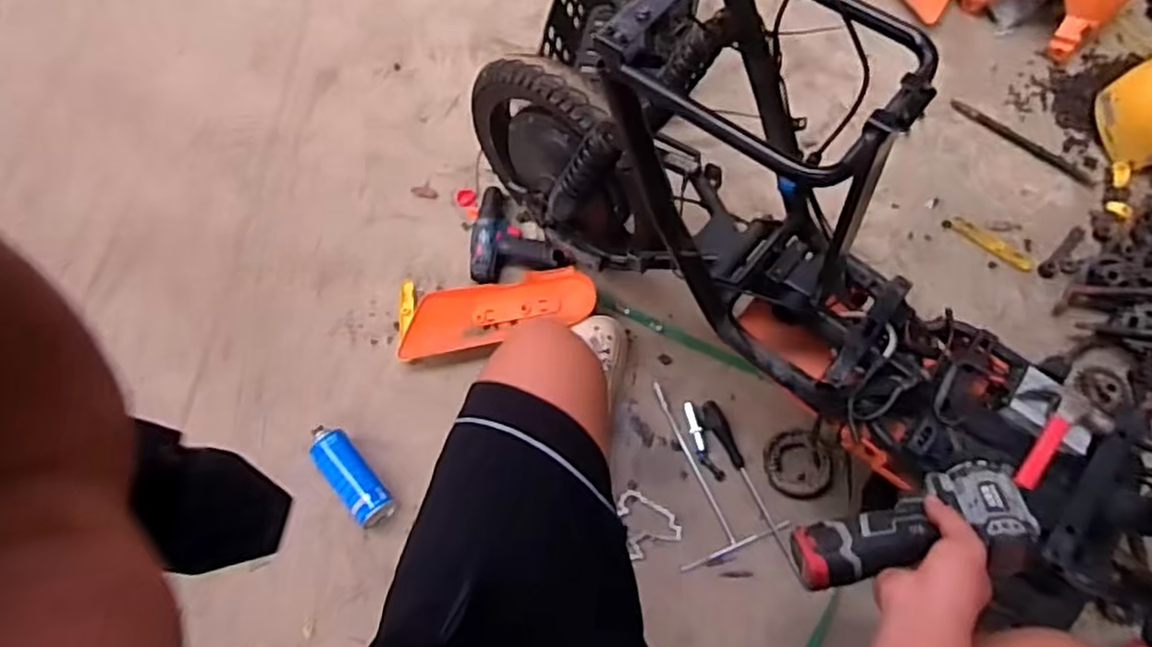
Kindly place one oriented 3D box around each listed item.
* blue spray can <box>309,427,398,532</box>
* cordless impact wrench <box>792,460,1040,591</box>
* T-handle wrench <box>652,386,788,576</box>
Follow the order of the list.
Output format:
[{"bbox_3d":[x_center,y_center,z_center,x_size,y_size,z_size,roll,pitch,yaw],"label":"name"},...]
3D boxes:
[{"bbox_3d":[-0.363,0.238,1.126,0.058,0.070,0.191,-39,71,-12],"label":"blue spray can"},{"bbox_3d":[0.302,0.194,0.634,0.207,0.059,0.095,-16,65,-2],"label":"cordless impact wrench"},{"bbox_3d":[0.188,0.232,1.143,0.161,0.008,0.292,-23,74,-4],"label":"T-handle wrench"}]

